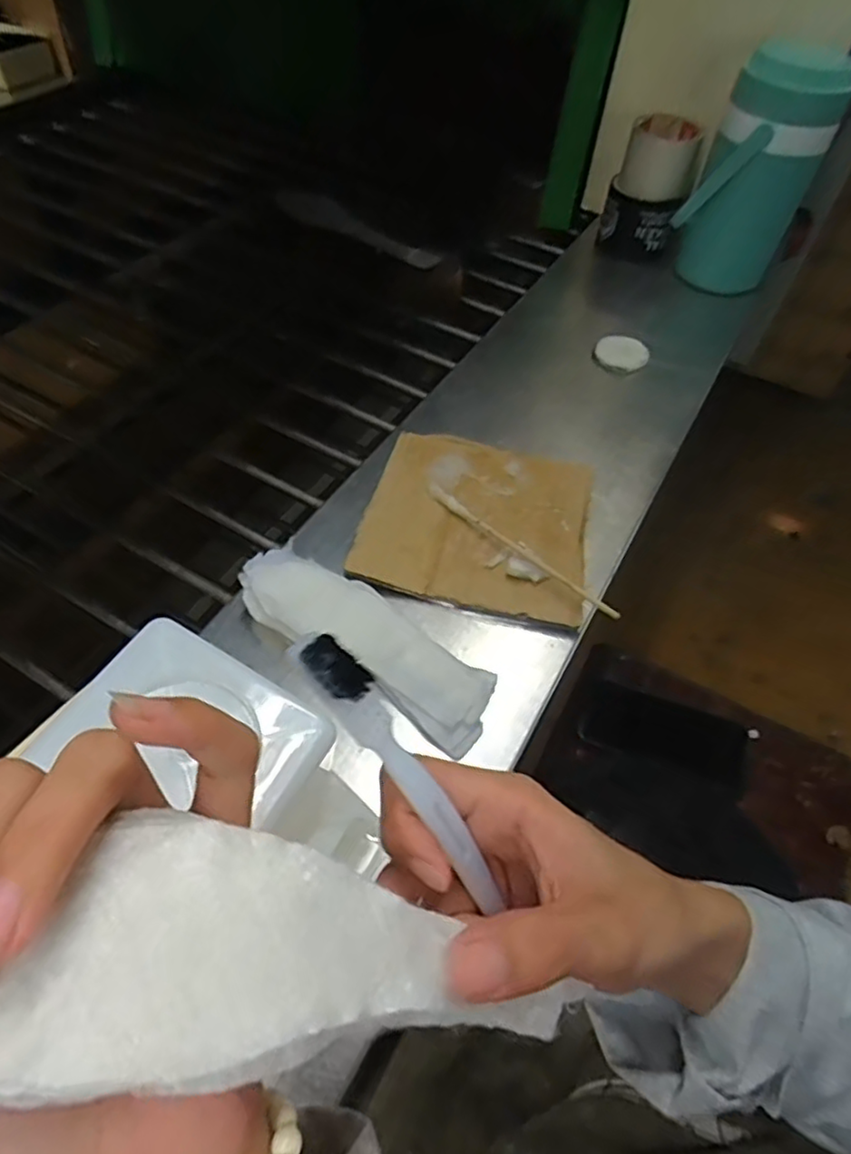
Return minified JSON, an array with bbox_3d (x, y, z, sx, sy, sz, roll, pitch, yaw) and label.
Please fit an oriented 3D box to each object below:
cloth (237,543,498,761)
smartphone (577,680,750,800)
[{"bbox_3d":[-0.048,0.039,0.452,0.207,0.027,0.063,29,57,16],"label":"cloth"},{"bbox_3d":[0.251,0.163,0.678,0.168,0.012,0.073,21,56,11],"label":"smartphone"}]

